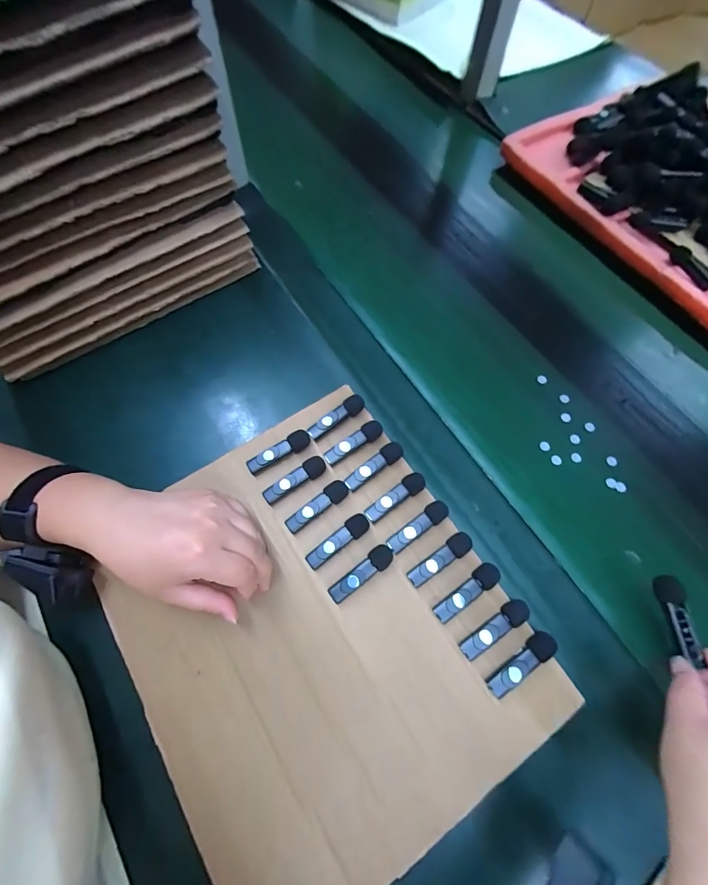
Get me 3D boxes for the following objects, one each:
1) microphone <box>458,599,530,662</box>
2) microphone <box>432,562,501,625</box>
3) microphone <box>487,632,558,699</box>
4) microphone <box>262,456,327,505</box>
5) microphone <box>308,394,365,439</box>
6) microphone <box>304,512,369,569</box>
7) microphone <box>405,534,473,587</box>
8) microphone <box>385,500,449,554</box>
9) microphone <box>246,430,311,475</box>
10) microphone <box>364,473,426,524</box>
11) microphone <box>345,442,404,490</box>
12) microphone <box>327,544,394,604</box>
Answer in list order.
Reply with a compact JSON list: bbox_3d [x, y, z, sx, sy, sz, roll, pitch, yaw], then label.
[{"bbox_3d":[0.118,0.155,0.312,0.066,0.011,0.019,-27,70,-13],"label":"microphone"},{"bbox_3d":[0.098,0.129,0.322,0.067,0.011,0.020,-30,71,-14],"label":"microphone"},{"bbox_3d":[0.136,0.179,0.303,0.065,0.015,0.019,-30,71,-14],"label":"microphone"},{"bbox_3d":[-0.057,0.036,0.361,0.065,0.021,0.016,-30,71,-14],"label":"microphone"},{"bbox_3d":[-0.017,-0.025,0.379,0.065,0.016,0.017,-35,73,-16],"label":"microphone"},{"bbox_3d":[-0.014,0.091,0.340,0.065,0.017,0.018,-35,73,-16],"label":"microphone"},{"bbox_3d":[0.077,0.104,0.331,0.063,0.011,0.019,-31,71,-14],"label":"microphone"},{"bbox_3d":[0.060,0.078,0.342,0.065,0.010,0.018,-35,73,-16],"label":"microphone"},{"bbox_3d":[-0.074,0.009,0.370,0.065,0.019,0.016,-26,70,-13],"label":"microphone"},{"bbox_3d":[0.038,0.052,0.352,0.063,0.012,0.017,-30,71,-14],"label":"microphone"},{"bbox_3d":[0.020,0.022,0.362,0.065,0.012,0.017,-31,71,-14],"label":"microphone"},{"bbox_3d":[0.007,0.117,0.331,0.064,0.017,0.019,-37,73,-16],"label":"microphone"}]

